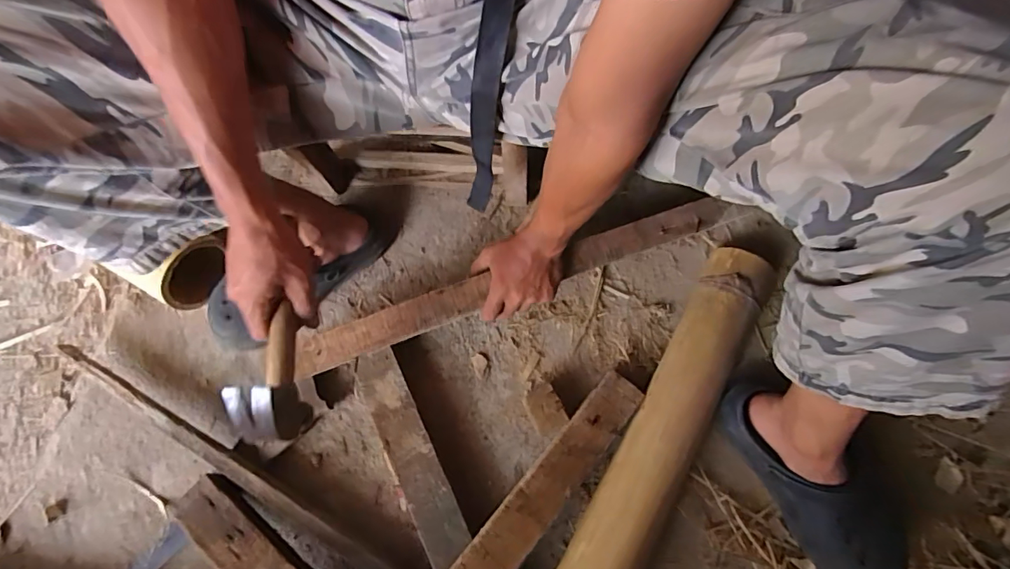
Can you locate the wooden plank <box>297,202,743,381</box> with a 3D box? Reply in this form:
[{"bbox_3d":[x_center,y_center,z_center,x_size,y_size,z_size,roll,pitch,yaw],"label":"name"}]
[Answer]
[{"bbox_3d":[0.025,-0.009,0.636,0.607,0.019,0.051,-19,74,-5],"label":"wooden plank"}]

